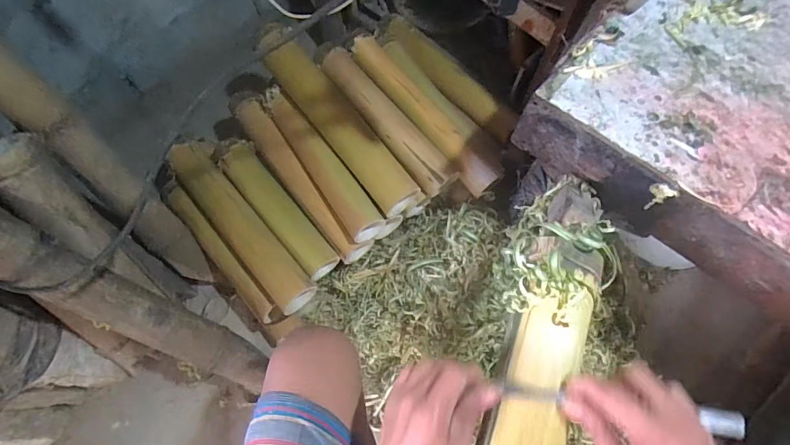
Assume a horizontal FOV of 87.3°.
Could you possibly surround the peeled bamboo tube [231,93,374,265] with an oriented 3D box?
[{"bbox_3d":[-0.206,-0.099,0.842,0.066,0.082,0.426,-35,71,-17],"label":"peeled bamboo tube"}]

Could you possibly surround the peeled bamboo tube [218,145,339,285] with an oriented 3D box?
[{"bbox_3d":[-0.234,-0.028,0.819,0.076,0.068,0.318,-36,71,-17],"label":"peeled bamboo tube"}]

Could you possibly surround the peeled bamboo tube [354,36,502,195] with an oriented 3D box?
[{"bbox_3d":[0.052,-0.222,0.830,0.073,0.063,0.405,-35,71,-17],"label":"peeled bamboo tube"}]

